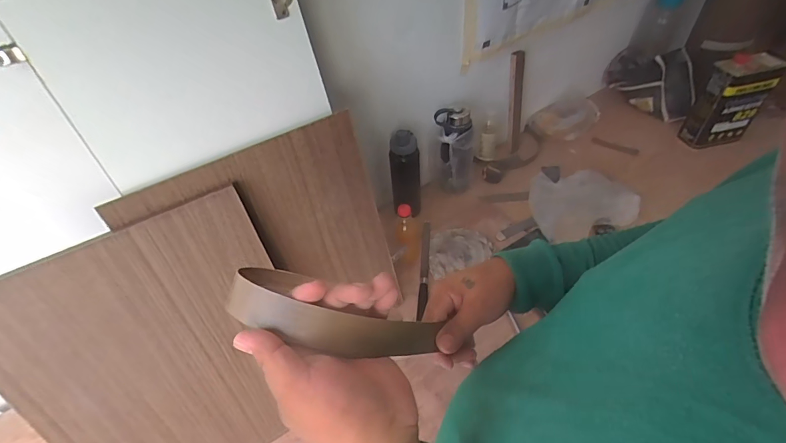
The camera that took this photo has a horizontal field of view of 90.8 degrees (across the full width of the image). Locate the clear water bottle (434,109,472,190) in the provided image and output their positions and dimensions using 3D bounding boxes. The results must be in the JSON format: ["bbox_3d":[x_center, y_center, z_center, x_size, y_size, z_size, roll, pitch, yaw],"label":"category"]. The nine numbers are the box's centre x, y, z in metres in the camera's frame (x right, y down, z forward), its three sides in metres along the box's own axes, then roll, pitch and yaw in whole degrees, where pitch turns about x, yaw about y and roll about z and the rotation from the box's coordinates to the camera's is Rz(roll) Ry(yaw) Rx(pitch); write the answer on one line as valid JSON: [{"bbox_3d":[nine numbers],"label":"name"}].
[{"bbox_3d":[0.169,-0.191,1.071,0.108,0.248,0.088,4,48,9],"label":"clear water bottle"}]

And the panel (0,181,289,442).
[{"bbox_3d":[-0.345,0.228,0.622,0.383,0.460,0.016,-26,26,-19],"label":"panel"}]

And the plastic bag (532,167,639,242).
[{"bbox_3d":[0.505,-0.043,1.031,0.272,0.083,0.234,12,49,16],"label":"plastic bag"}]

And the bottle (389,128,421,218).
[{"bbox_3d":[0.035,-0.127,1.028,0.076,0.237,0.063,2,47,8],"label":"bottle"}]

